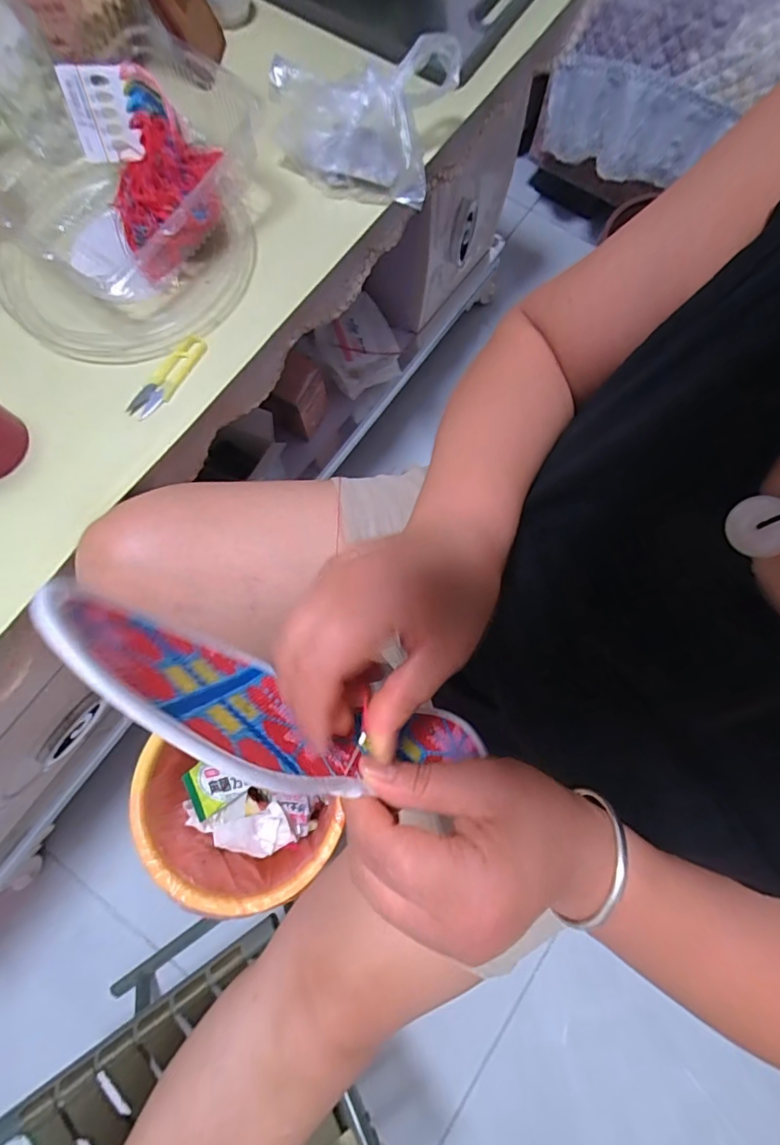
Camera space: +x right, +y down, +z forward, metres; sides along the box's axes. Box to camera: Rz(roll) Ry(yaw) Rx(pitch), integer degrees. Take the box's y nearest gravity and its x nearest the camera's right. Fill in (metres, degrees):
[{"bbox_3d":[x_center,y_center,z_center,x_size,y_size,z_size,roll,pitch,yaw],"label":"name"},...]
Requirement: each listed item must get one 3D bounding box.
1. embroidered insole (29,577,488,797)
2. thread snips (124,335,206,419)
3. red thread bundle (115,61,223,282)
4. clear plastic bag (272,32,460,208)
[{"bbox_3d":[-0.029,0.064,0.219,0.025,0.239,0.082,-50,43,7],"label":"embroidered insole"},{"bbox_3d":[-0.200,-0.177,0.434,0.027,0.007,0.093,40,79,8],"label":"thread snips"},{"bbox_3d":[-0.204,-0.358,0.439,0.096,0.063,0.186,-11,77,-3],"label":"red thread bundle"},{"bbox_3d":[-0.023,-0.452,0.464,0.148,0.075,0.136,19,77,4],"label":"clear plastic bag"}]

